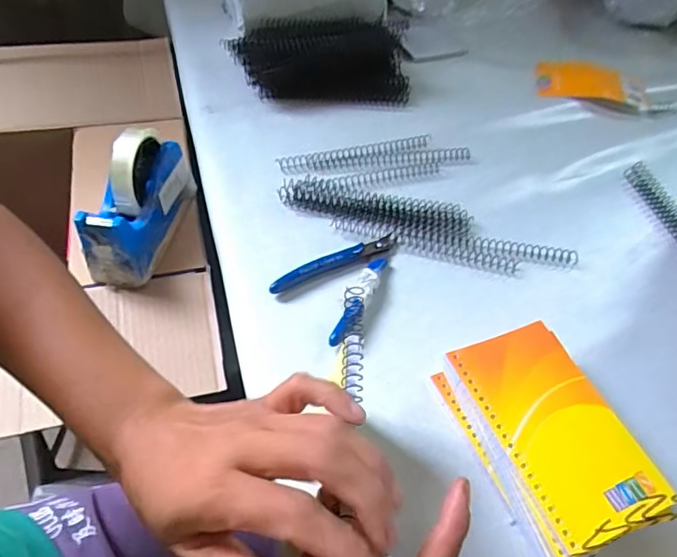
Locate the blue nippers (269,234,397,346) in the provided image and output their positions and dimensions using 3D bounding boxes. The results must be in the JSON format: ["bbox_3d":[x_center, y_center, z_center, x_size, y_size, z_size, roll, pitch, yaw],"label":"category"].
[{"bbox_3d":[0.008,-0.005,0.415,0.070,0.012,0.114,34,56,20],"label":"blue nippers"}]

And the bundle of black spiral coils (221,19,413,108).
[{"bbox_3d":[-0.017,-0.248,0.588,0.202,0.047,0.114,-6,53,-10],"label":"bundle of black spiral coils"}]

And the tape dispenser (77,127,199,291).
[{"bbox_3d":[-0.213,-0.084,0.550,0.058,0.110,0.165,11,51,5],"label":"tape dispenser"}]

